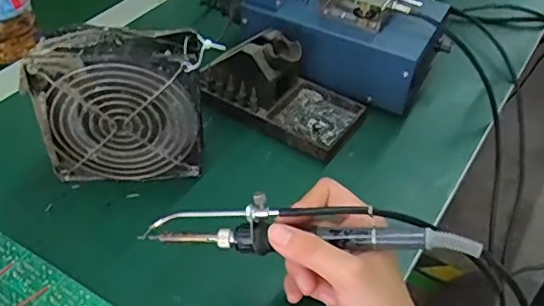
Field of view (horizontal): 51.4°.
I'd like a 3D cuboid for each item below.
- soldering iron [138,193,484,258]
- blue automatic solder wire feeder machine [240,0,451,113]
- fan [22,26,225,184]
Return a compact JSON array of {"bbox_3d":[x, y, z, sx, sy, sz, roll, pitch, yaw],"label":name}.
[{"bbox_3d":[0.018,0.046,0.350,0.207,0.034,0.025,1,43,12],"label":"soldering iron"},{"bbox_3d":[0.064,-0.146,0.553,0.198,0.126,0.121,21,47,18],"label":"blue automatic solder wire feeder machine"},{"bbox_3d":[-0.111,-0.032,0.441,0.128,0.122,0.040,-2,44,-5],"label":"fan"}]

